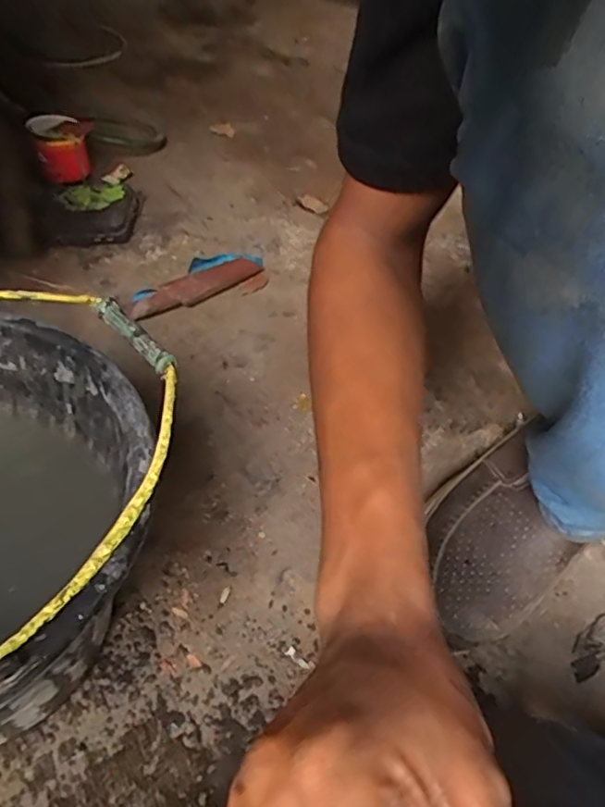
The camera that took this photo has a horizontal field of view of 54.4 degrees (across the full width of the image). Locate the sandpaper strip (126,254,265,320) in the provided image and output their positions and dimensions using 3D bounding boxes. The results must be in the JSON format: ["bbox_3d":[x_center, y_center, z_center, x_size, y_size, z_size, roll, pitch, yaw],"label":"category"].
[{"bbox_3d":[-0.136,-0.151,0.743,0.186,0.035,0.050,-27,54,-26],"label":"sandpaper strip"}]

